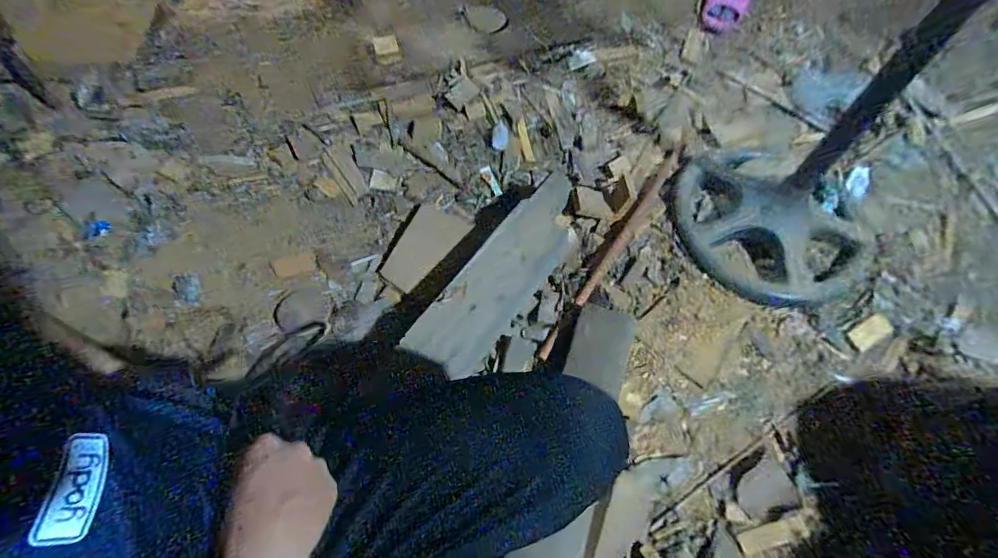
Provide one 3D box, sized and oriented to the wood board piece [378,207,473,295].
[{"bbox_3d":[-0.147,-0.069,0.896,0.105,0.014,0.200,31,66,12],"label":"wood board piece"}]

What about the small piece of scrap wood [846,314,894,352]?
[{"bbox_3d":[0.701,0.101,0.859,0.089,0.012,0.044,-26,67,-15],"label":"small piece of scrap wood"}]

